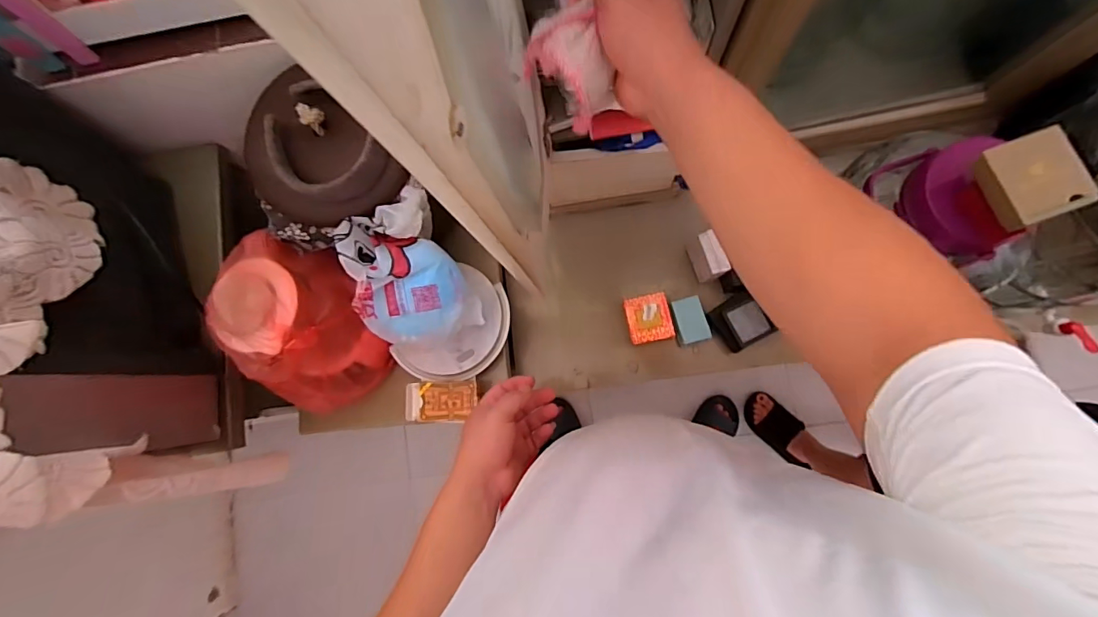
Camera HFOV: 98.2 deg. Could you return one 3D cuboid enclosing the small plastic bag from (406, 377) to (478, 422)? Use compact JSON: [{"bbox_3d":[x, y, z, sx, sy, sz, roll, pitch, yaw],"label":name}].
[{"bbox_3d":[-0.162,0.138,0.709,0.111,0.022,0.059,-6,82,5],"label":"small plastic bag"}]

